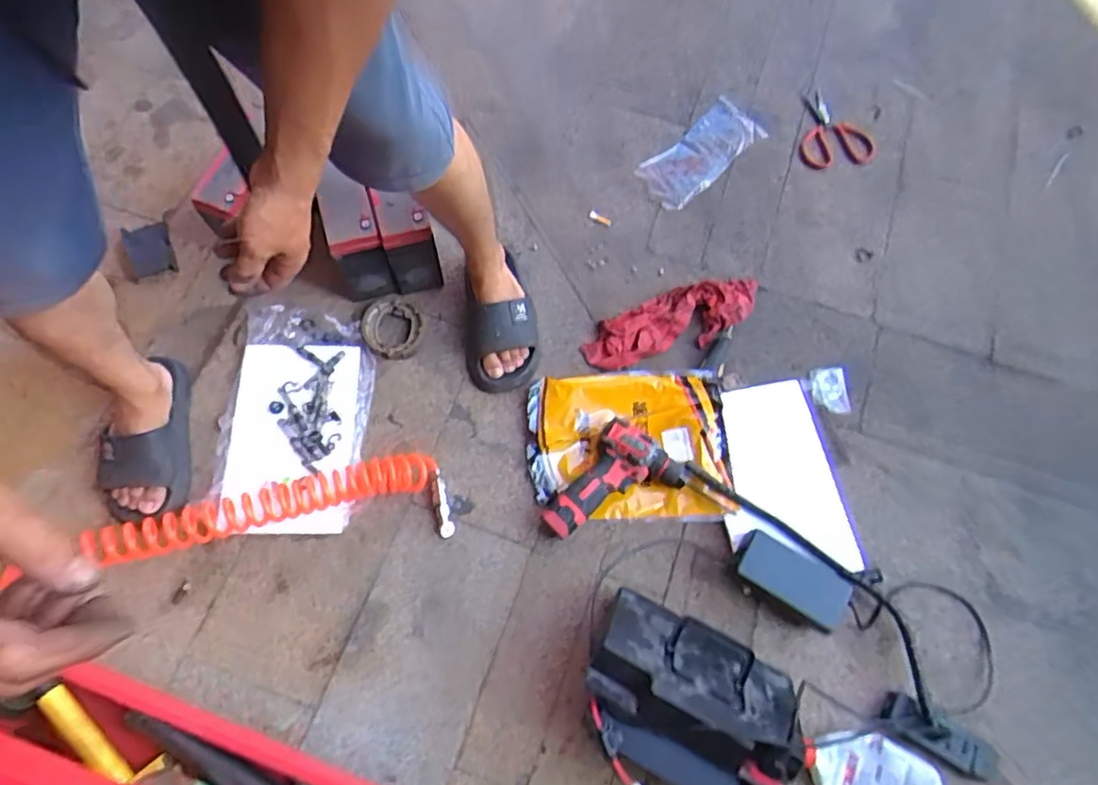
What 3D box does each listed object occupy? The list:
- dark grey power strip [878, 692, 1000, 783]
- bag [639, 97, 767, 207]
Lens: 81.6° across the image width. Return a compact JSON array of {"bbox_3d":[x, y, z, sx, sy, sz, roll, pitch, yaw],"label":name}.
[{"bbox_3d":[0.531,0.470,0.860,0.157,0.032,0.055,28,73,8],"label":"dark grey power strip"},{"bbox_3d":[0.282,-0.446,1.174,0.246,0.020,0.115,-40,76,-13],"label":"bag"}]

